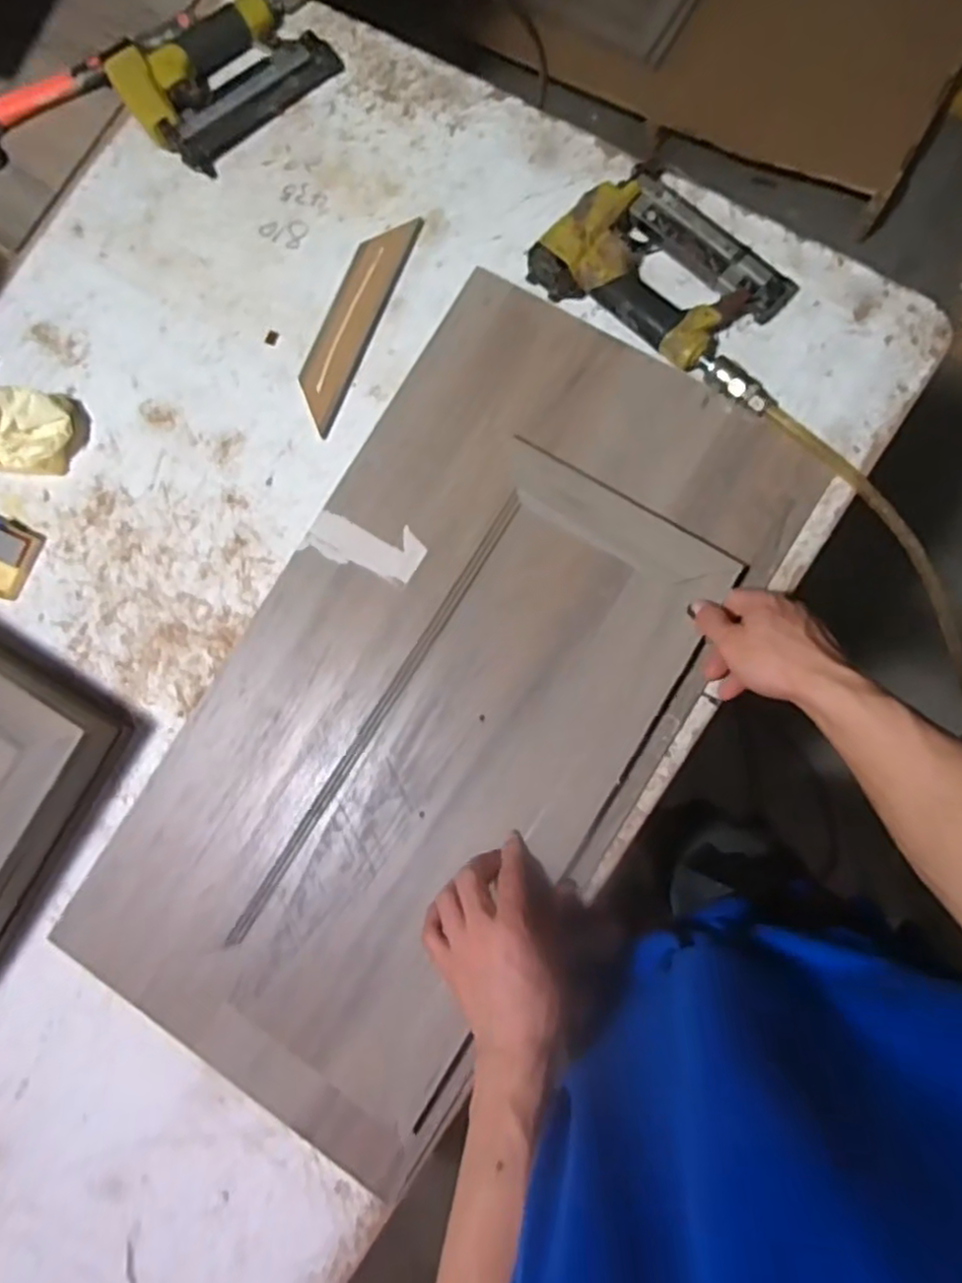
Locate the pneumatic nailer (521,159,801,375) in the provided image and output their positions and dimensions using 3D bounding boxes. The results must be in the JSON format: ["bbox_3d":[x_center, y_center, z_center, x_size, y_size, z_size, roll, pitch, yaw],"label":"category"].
[{"bbox_3d":[0.157,-0.323,0.614,0.153,0.045,0.178,-42,81,0],"label":"pneumatic nailer"}]

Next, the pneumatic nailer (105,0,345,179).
[{"bbox_3d":[-0.253,-0.562,0.689,0.194,0.041,0.130,-39,81,1],"label":"pneumatic nailer"}]

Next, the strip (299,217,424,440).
[{"bbox_3d":[-0.120,-0.304,0.660,0.049,0.010,0.216,23,86,8],"label":"strip"}]

